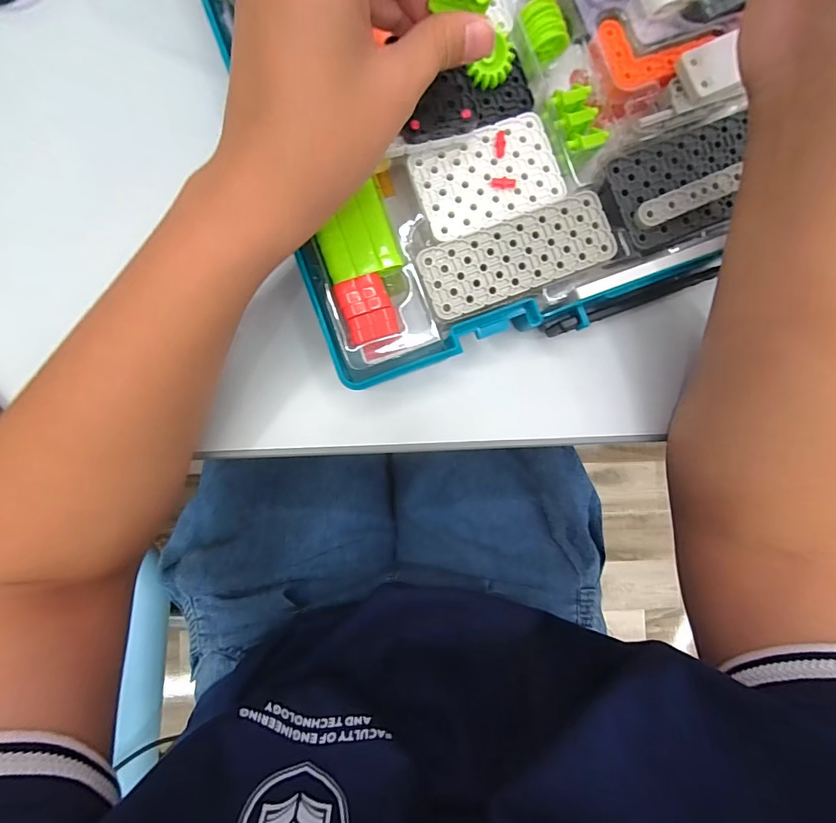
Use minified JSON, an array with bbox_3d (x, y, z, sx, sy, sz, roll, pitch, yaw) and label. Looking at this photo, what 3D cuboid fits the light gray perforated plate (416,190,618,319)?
[{"bbox_3d":[0.051,-0.081,0.220,0.100,0.005,0.037,-21,89,-4],"label":"light gray perforated plate"}]

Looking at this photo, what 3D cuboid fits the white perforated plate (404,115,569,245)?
[{"bbox_3d":[0.037,-0.124,0.224,0.074,0.005,0.046,-22,89,-4],"label":"white perforated plate"}]

